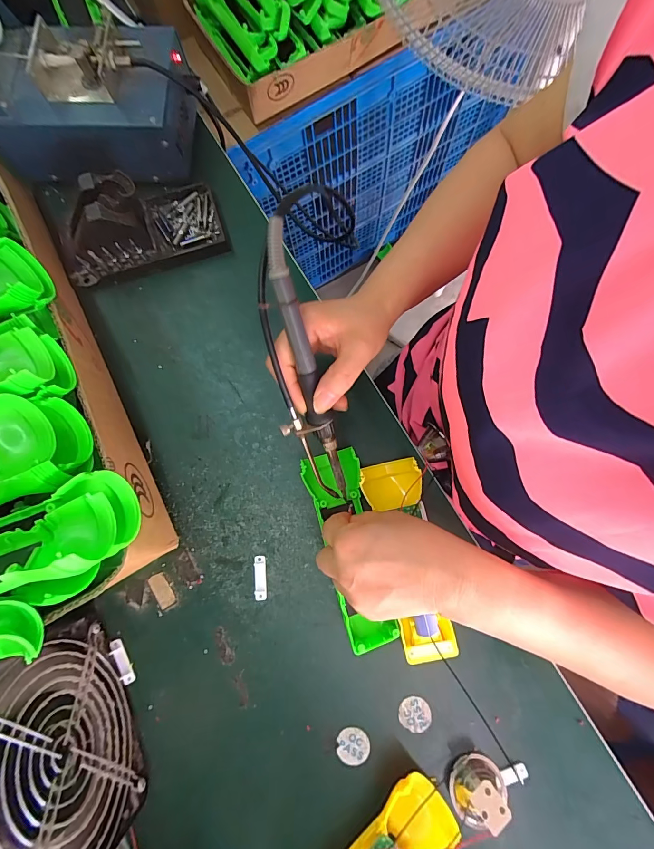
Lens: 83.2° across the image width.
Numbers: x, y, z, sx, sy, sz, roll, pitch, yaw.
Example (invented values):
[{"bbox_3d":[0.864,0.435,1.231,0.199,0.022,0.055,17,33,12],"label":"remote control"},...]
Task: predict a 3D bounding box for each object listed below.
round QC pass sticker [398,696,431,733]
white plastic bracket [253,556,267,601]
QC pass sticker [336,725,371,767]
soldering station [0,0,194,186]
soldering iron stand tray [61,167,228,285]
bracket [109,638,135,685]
[{"bbox_3d":[0.073,0.242,0.307,0.026,0.004,0.024,0,79,1],"label":"round QC pass sticker"},{"bbox_3d":[-0.059,0.136,0.326,0.010,0.005,0.037,-5,79,0],"label":"white plastic bracket"},{"bbox_3d":[0.022,0.265,0.303,0.026,0.004,0.025,-5,79,0],"label":"QC pass sticker"},{"bbox_3d":[-0.244,-0.318,0.338,0.202,0.124,0.109,-1,79,1],"label":"soldering station"},{"bbox_3d":[-0.186,-0.202,0.355,0.152,0.071,0.085,-14,80,-2],"label":"soldering iron stand tray"},{"bbox_3d":[-0.176,0.204,0.316,0.010,0.005,0.037,-26,80,-4],"label":"bracket"}]

